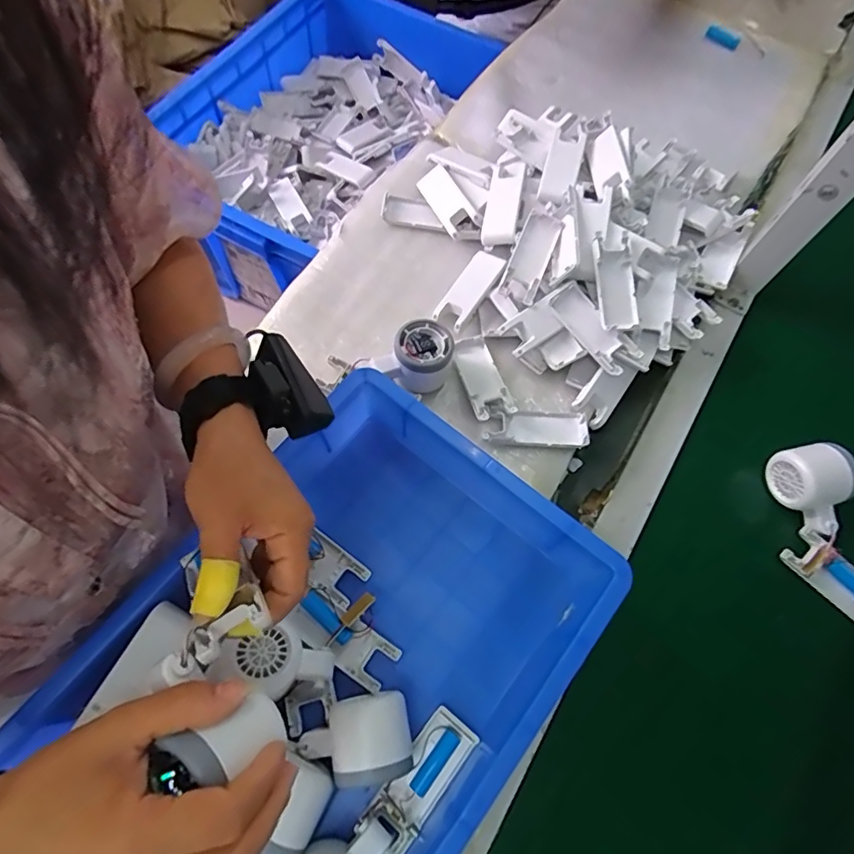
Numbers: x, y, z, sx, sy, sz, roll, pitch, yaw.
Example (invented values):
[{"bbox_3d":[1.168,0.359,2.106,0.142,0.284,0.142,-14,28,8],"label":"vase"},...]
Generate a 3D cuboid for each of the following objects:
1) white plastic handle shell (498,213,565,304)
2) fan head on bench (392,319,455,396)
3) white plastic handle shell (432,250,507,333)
[{"bbox_3d":[0.110,-0.183,0.554,0.040,0.016,0.101,22,70,6],"label":"white plastic handle shell"},{"bbox_3d":[-0.006,-0.066,0.531,0.056,0.049,0.065,18,69,5],"label":"fan head on bench"},{"bbox_3d":[0.047,-0.152,0.582,0.043,0.026,0.095,30,71,10],"label":"white plastic handle shell"}]

